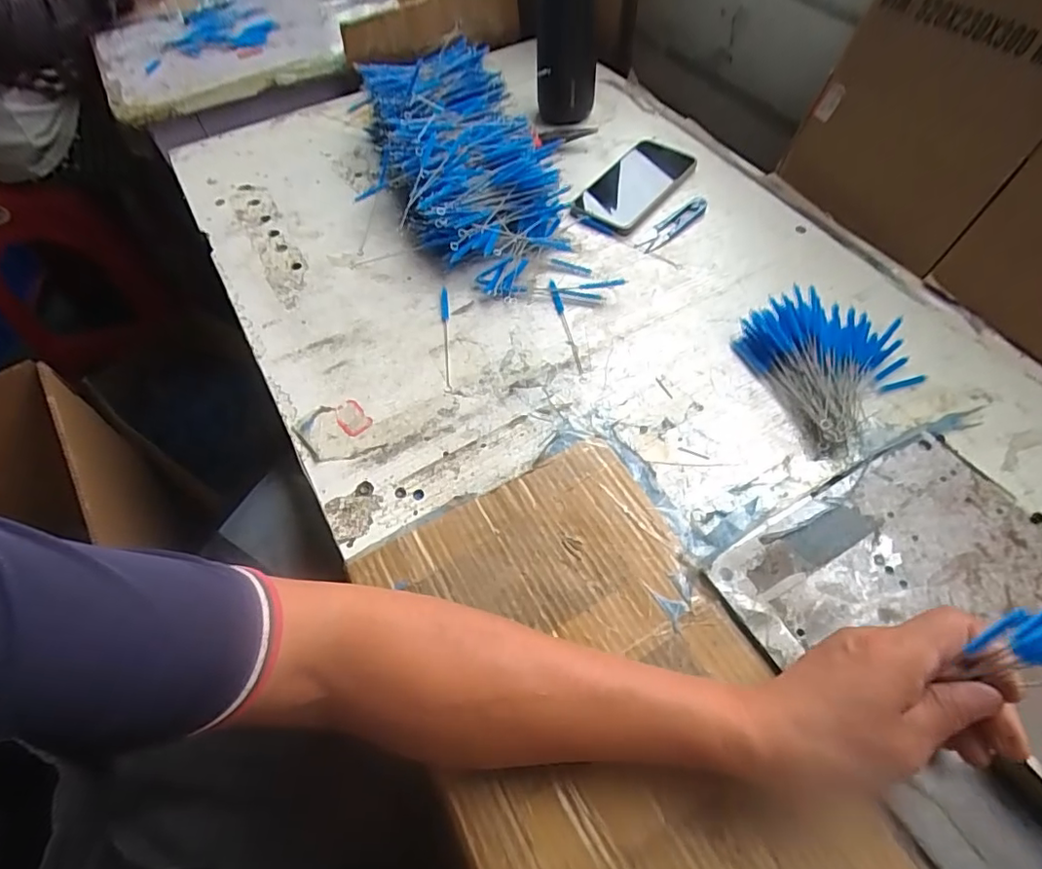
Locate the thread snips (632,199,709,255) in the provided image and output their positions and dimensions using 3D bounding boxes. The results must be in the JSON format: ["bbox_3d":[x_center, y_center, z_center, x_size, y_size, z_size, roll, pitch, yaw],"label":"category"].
[{"bbox_3d":[0.164,-0.226,0.593,0.101,0.007,0.026,-39,63,-21],"label":"thread snips"}]

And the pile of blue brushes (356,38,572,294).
[{"bbox_3d":[-0.071,-0.306,0.610,0.193,0.078,0.378,-22,58,-12],"label":"pile of blue brushes"}]

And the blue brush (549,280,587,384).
[{"bbox_3d":[0.043,-0.100,0.517,0.008,0.006,0.126,-11,56,-5],"label":"blue brush"}]

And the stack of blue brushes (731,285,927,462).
[{"bbox_3d":[0.274,-0.063,0.470,0.130,0.039,0.146,-18,57,-10],"label":"stack of blue brushes"}]

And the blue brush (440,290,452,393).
[{"bbox_3d":[-0.070,-0.091,0.513,0.008,0.008,0.122,-6,56,-2],"label":"blue brush"}]

